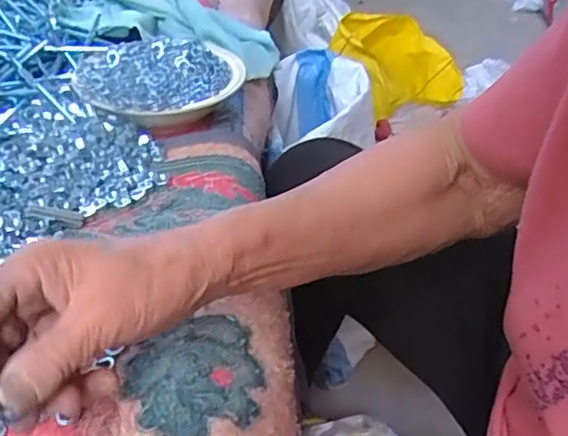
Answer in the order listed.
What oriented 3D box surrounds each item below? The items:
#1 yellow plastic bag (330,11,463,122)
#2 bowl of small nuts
[{"bbox_3d":[0.241,-0.317,1.246,0.224,0.155,0.202,30,44,34],"label":"yellow plastic bag"},{"bbox_3d":[-0.129,-0.145,0.625,0.166,0.046,0.155,1,35,-1],"label":"bowl of small nuts"}]

